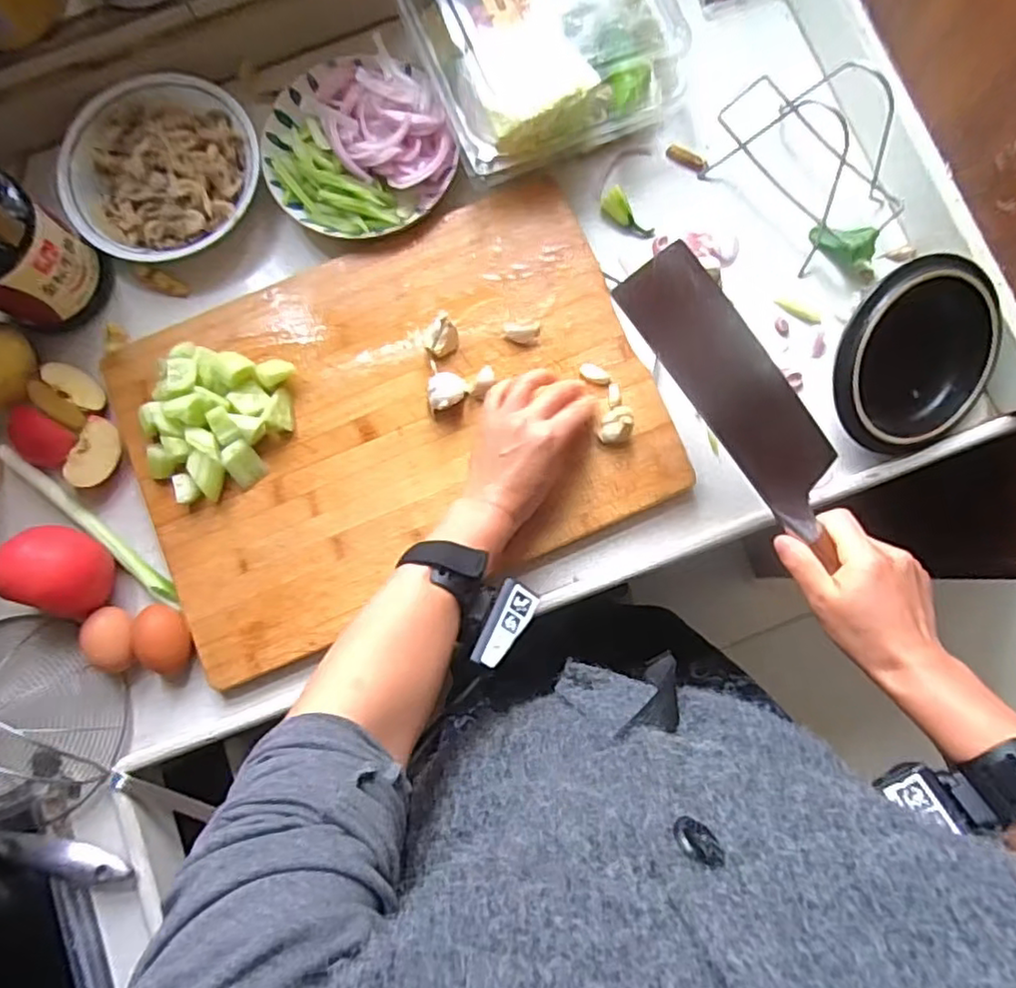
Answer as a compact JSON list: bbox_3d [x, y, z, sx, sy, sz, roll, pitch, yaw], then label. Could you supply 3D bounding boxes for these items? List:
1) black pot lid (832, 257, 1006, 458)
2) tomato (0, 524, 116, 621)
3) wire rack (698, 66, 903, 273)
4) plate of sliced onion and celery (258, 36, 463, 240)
[{"bbox_3d":[0.332,-0.114,0.533,0.154,0.061,0.153,16,104,-19],"label":"black pot lid"},{"bbox_3d":[-0.367,0.062,0.519,0.064,0.067,0.064,22,83,4],"label":"tomato"},{"bbox_3d":[0.270,-0.300,0.557,0.141,0.054,0.173,-36,83,-3],"label":"wire rack"},{"bbox_3d":[-0.138,-0.319,0.571,0.163,0.044,0.159,0,82,1],"label":"plate of sliced onion and celery"}]

